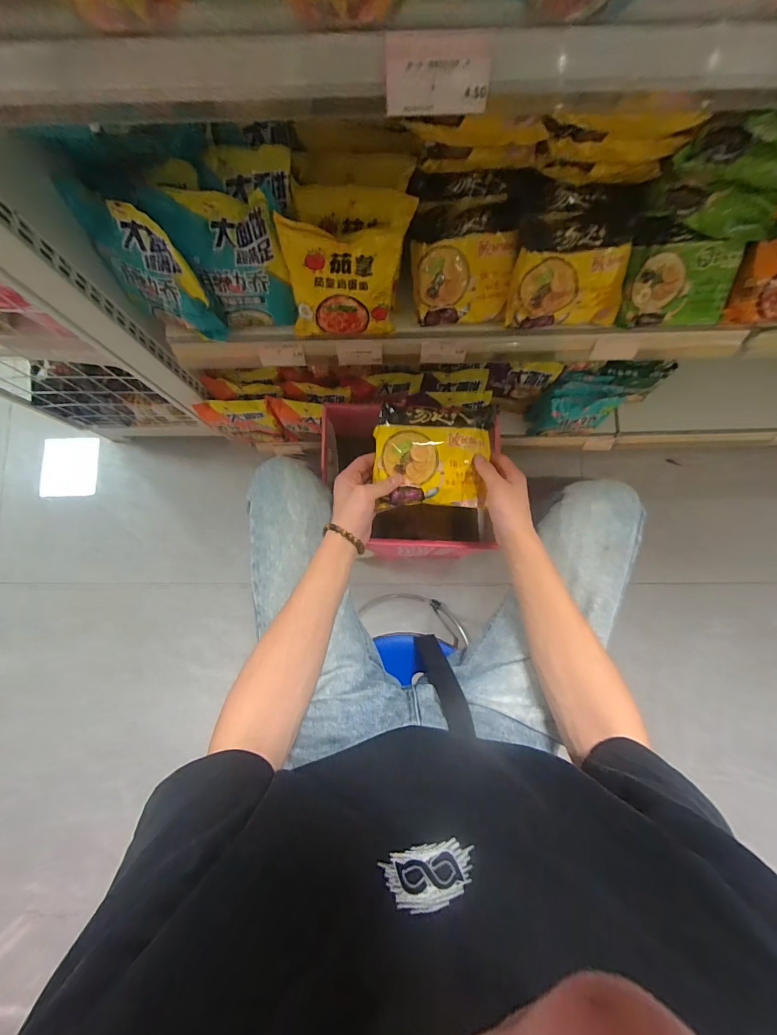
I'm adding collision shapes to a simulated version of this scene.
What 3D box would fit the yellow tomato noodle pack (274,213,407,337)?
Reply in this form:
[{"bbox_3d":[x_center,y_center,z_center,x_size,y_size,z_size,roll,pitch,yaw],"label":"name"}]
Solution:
[{"bbox_3d":[-0.058,-0.299,0.513,0.146,0.146,0.045,1,57,-6],"label":"yellow tomato noodle pack"}]

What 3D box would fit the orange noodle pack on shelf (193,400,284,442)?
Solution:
[{"bbox_3d":[-0.316,-0.205,0.857,0.157,0.148,0.040,2,84,1],"label":"orange noodle pack on shelf"}]

